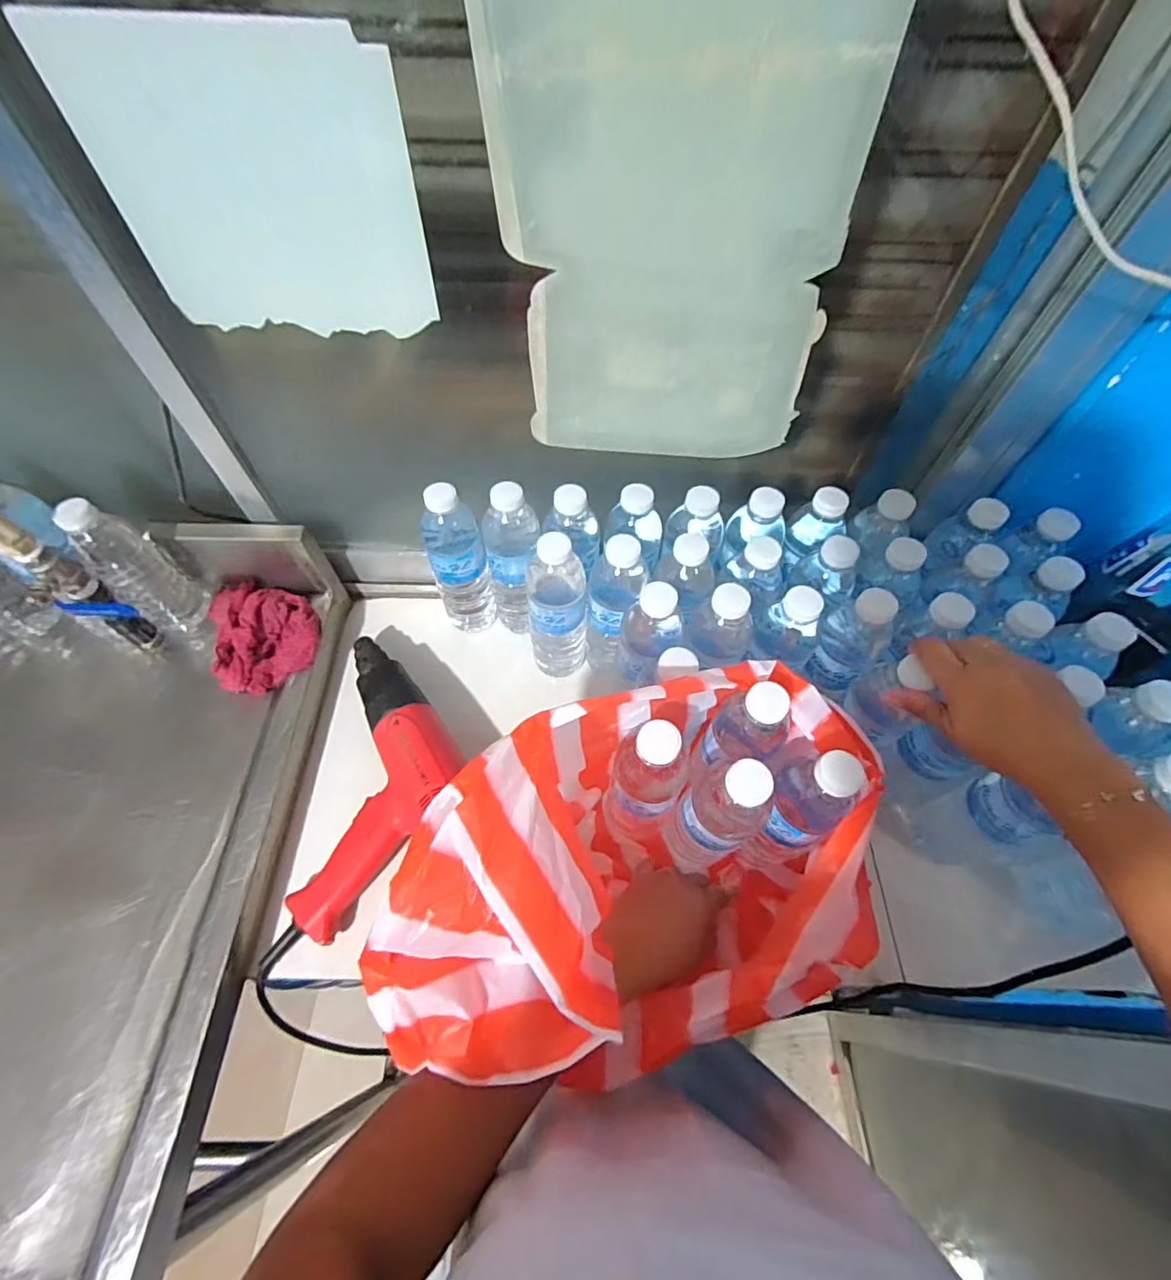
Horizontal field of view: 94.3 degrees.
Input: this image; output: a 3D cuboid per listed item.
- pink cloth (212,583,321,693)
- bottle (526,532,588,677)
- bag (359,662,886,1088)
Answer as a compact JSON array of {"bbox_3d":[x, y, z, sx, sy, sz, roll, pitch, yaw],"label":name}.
[{"bbox_3d":[-0.357,-0.009,0.606,0.107,0.044,0.130,-23,61,-14],"label":"pink cloth"},{"bbox_3d":[-0.030,-0.032,0.572,0.064,0.204,0.067,-1,58,-2],"label":"bottle"},{"bbox_3d":[0.034,0.171,0.415,0.322,0.240,0.228,-4,58,-4],"label":"bag"}]

